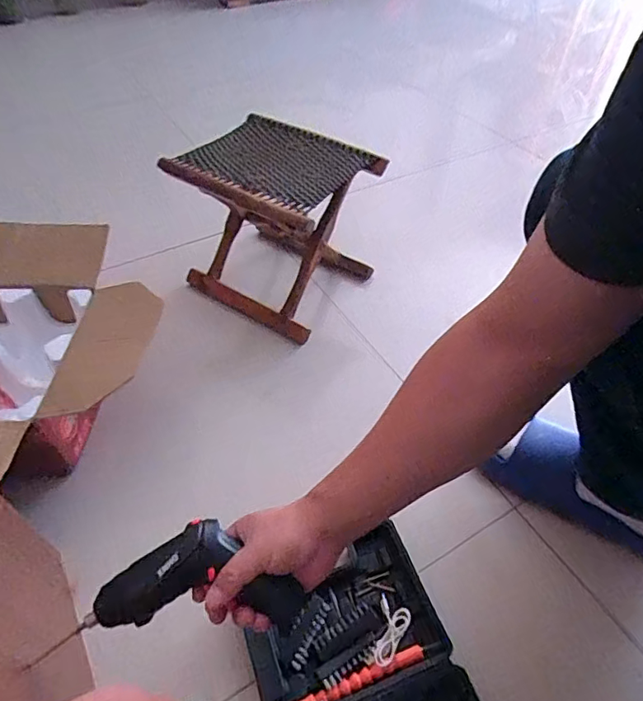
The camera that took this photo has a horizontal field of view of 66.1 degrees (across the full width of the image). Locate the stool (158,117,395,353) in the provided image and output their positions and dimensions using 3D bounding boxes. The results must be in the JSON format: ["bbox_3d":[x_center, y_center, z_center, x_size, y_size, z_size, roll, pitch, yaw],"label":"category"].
[{"bbox_3d":[-0.084,-0.211,0.887,0.283,0.265,0.258,29,54,23],"label":"stool"}]

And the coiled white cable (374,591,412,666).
[{"bbox_3d":[0.082,0.316,0.559,0.035,0.005,0.074,9,49,7],"label":"coiled white cable"}]

